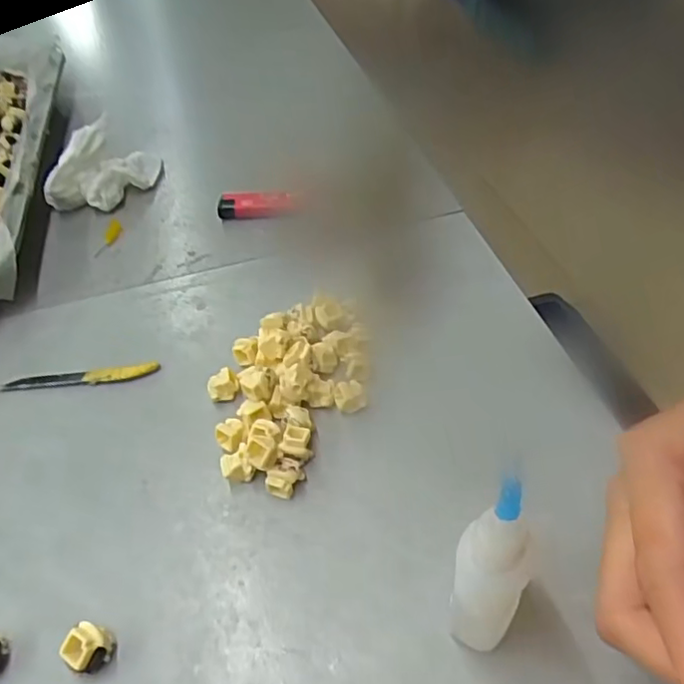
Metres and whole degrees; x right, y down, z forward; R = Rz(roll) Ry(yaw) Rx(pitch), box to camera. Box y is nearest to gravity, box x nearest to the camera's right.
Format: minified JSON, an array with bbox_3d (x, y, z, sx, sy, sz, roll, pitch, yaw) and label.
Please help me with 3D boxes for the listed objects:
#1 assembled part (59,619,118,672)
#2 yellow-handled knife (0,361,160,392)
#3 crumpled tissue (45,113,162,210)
[{"bbox_3d":[-0.092,0.112,0.221,0.014,0.014,0.016,20,51,21],"label":"assembled part"},{"bbox_3d":[-0.138,0.018,0.317,0.081,0.005,0.012,-6,47,-2],"label":"yellow-handled knife"},{"bbox_3d":[-0.163,-0.121,0.420,0.040,0.042,0.082,33,56,29],"label":"crumpled tissue"}]

